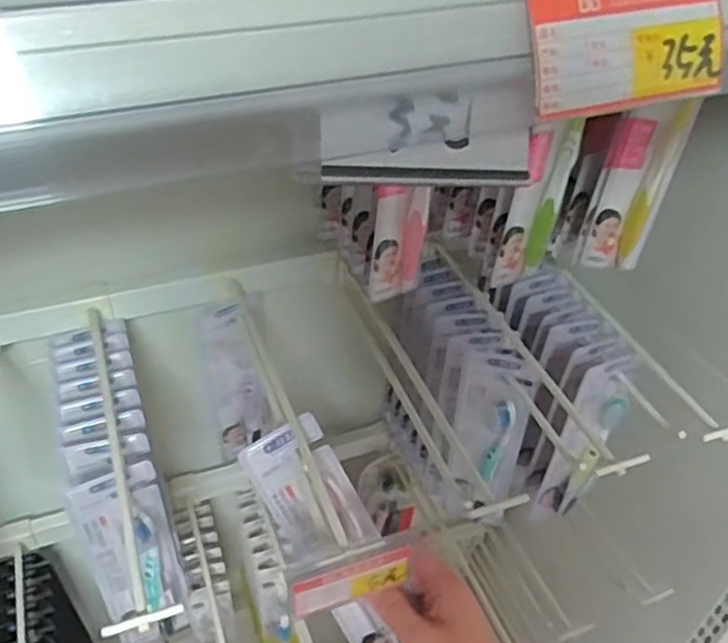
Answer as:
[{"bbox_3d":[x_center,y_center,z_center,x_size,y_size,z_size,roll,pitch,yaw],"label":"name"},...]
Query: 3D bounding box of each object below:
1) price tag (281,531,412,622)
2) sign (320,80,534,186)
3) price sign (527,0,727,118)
[{"bbox_3d":[-0.007,0.143,0.416,0.072,0.050,0.009,-13,45,-16],"label":"price tag"},{"bbox_3d":[0.020,-0.055,0.223,0.068,0.030,0.004,-9,12,-17],"label":"sign"},{"bbox_3d":[0.082,-0.085,0.224,0.068,0.036,0.004,-14,16,-17],"label":"price sign"}]

